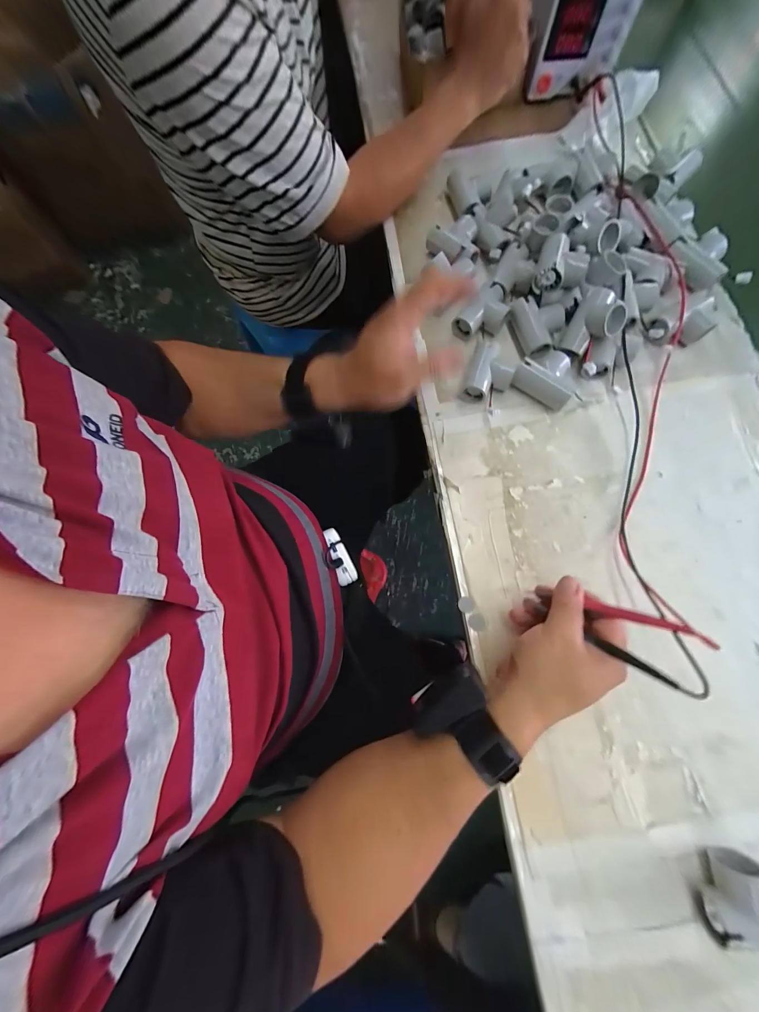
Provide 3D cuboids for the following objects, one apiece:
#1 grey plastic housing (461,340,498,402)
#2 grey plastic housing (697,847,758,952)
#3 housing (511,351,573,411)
[{"bbox_3d":[0.130,-0.171,0.428,0.029,0.035,0.073,18,76,7],"label":"grey plastic housing"},{"bbox_3d":[0.321,0.328,0.279,0.092,0.035,0.052,-1,74,1],"label":"grey plastic housing"},{"bbox_3d":[0.207,-0.161,0.415,0.075,0.033,0.065,32,78,10],"label":"housing"}]

